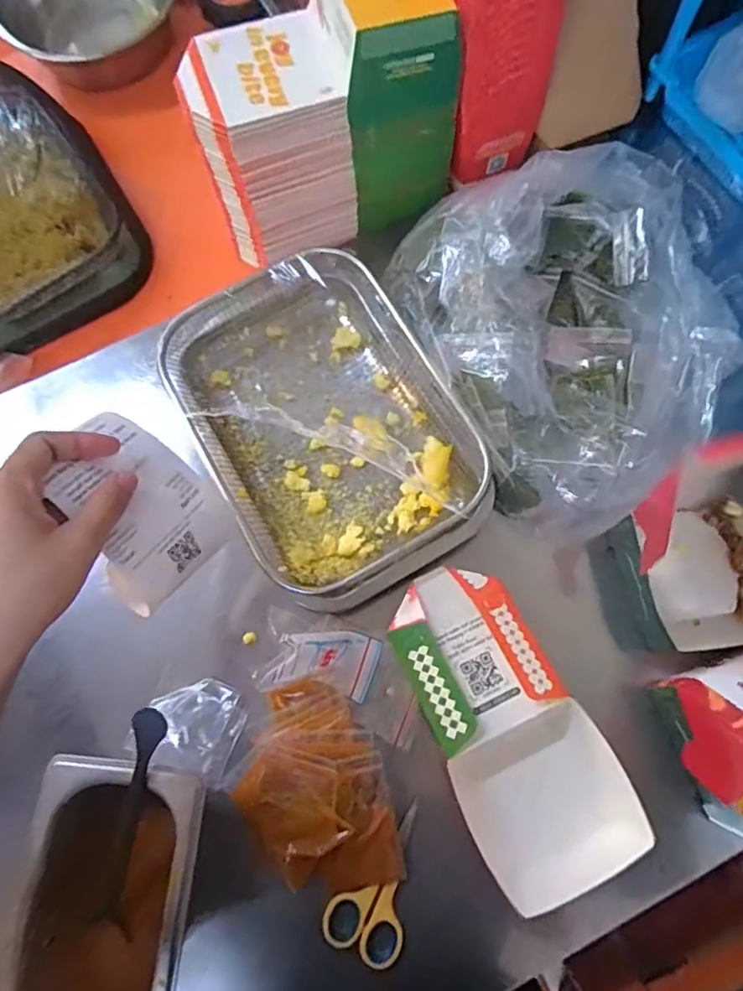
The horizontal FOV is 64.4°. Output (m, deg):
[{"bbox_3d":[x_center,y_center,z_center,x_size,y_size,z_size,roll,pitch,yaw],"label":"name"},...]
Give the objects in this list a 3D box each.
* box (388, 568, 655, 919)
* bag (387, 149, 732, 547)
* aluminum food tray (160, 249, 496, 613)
[{"bbox_3d":[0.109,0.179,0.478,0.127,0.056,0.250,-26,75,-6],"label":"box"},{"bbox_3d":[0.187,-0.156,0.517,0.267,0.112,0.313,-25,75,-6],"label":"bag"},{"bbox_3d":[-0.044,-0.069,0.539,0.210,0.071,0.310,-29,76,-7],"label":"aluminum food tray"}]

